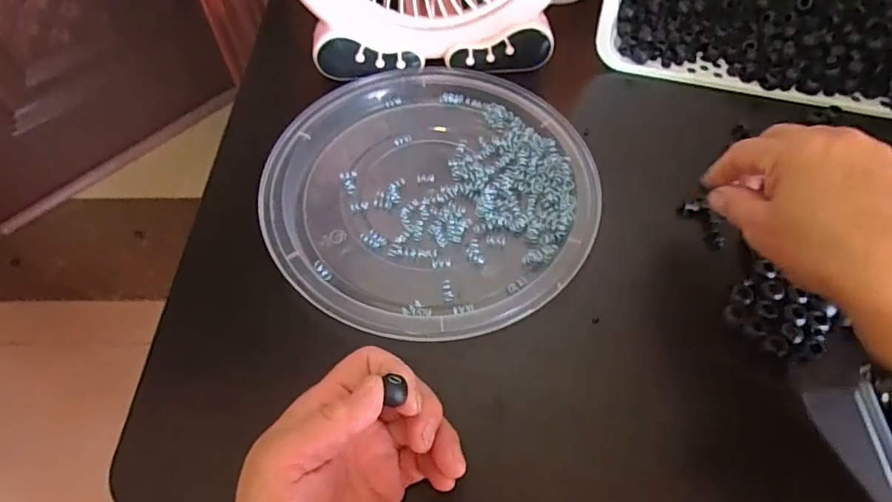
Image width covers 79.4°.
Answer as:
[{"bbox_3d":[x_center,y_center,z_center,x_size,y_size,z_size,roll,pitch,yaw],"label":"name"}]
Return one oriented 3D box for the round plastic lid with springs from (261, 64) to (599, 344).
[{"bbox_3d":[-0.014,-0.048,0.395,0.220,0.016,0.234,0,58,0],"label":"round plastic lid with springs"}]

